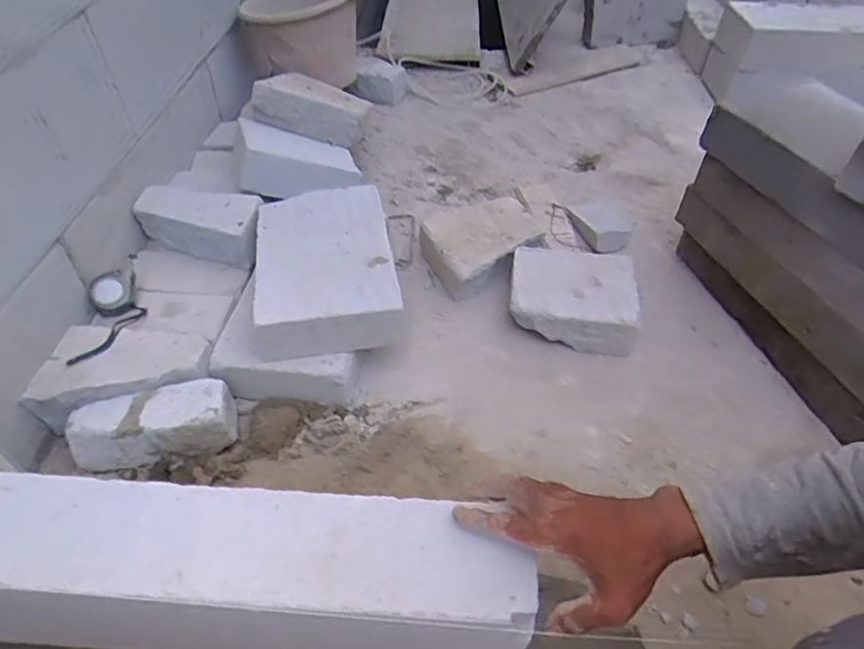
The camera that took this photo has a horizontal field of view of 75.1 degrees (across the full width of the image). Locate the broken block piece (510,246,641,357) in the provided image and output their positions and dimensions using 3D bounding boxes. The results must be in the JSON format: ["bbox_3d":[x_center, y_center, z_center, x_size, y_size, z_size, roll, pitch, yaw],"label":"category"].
[{"bbox_3d":[0.230,-0.045,0.934,0.202,0.079,0.176,7,47,6],"label":"broken block piece"}]

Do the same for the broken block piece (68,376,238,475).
[{"bbox_3d":[-0.367,0.132,0.743,0.203,0.080,0.088,-6,47,-6],"label":"broken block piece"}]

